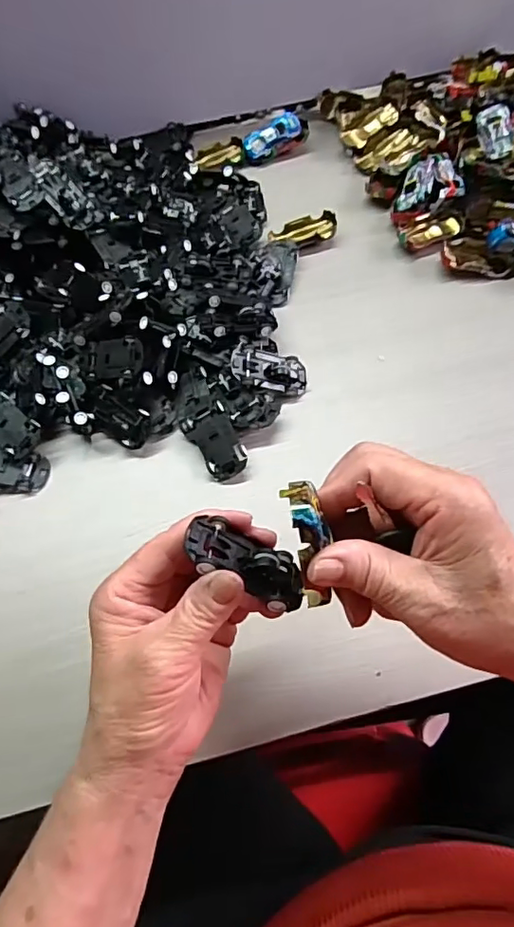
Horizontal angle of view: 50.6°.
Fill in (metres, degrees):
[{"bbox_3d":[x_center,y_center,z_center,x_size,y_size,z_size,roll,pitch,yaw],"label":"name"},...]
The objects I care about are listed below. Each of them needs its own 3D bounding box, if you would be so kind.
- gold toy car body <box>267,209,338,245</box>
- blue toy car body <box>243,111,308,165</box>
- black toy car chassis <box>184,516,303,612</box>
[{"bbox_3d":[0.042,-0.218,0.509,0.064,0.015,0.029,-13,67,-4],"label":"gold toy car body"},{"bbox_3d":[0.018,-0.334,0.562,0.068,0.026,0.026,-32,69,-11],"label":"blue toy car body"},{"bbox_3d":[-0.003,0.048,0.257,0.060,0.014,0.025,31,70,-8],"label":"black toy car chassis"}]

